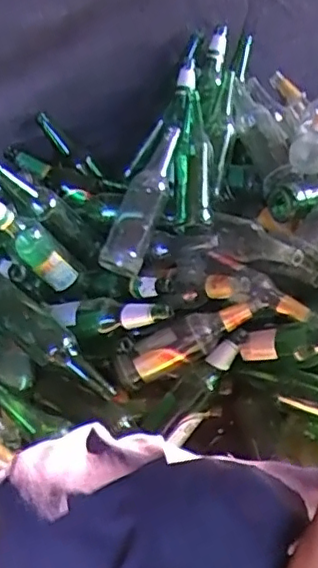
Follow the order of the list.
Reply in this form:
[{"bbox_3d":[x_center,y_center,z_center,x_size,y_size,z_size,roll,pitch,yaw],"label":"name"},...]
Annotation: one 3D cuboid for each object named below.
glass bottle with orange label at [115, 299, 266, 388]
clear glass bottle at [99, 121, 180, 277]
[{"bbox_3d":[0.049,0.085,0.953,0.254,0.060,0.060,-27,40,0],"label":"glass bottle with orange label"},{"bbox_3d":[-0.026,-0.146,1.001,0.065,0.073,0.269,16,77,25],"label":"clear glass bottle"}]

